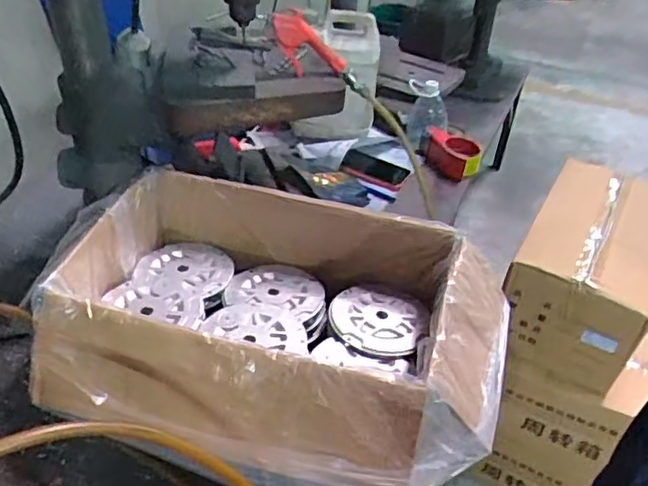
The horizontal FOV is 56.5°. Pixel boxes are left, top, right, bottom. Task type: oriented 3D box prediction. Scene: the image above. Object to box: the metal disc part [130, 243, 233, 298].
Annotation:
[{"bbox_3d":[-0.198,0.039,0.859,0.130,0.010,0.135,7,31,3],"label":"metal disc part"}]

